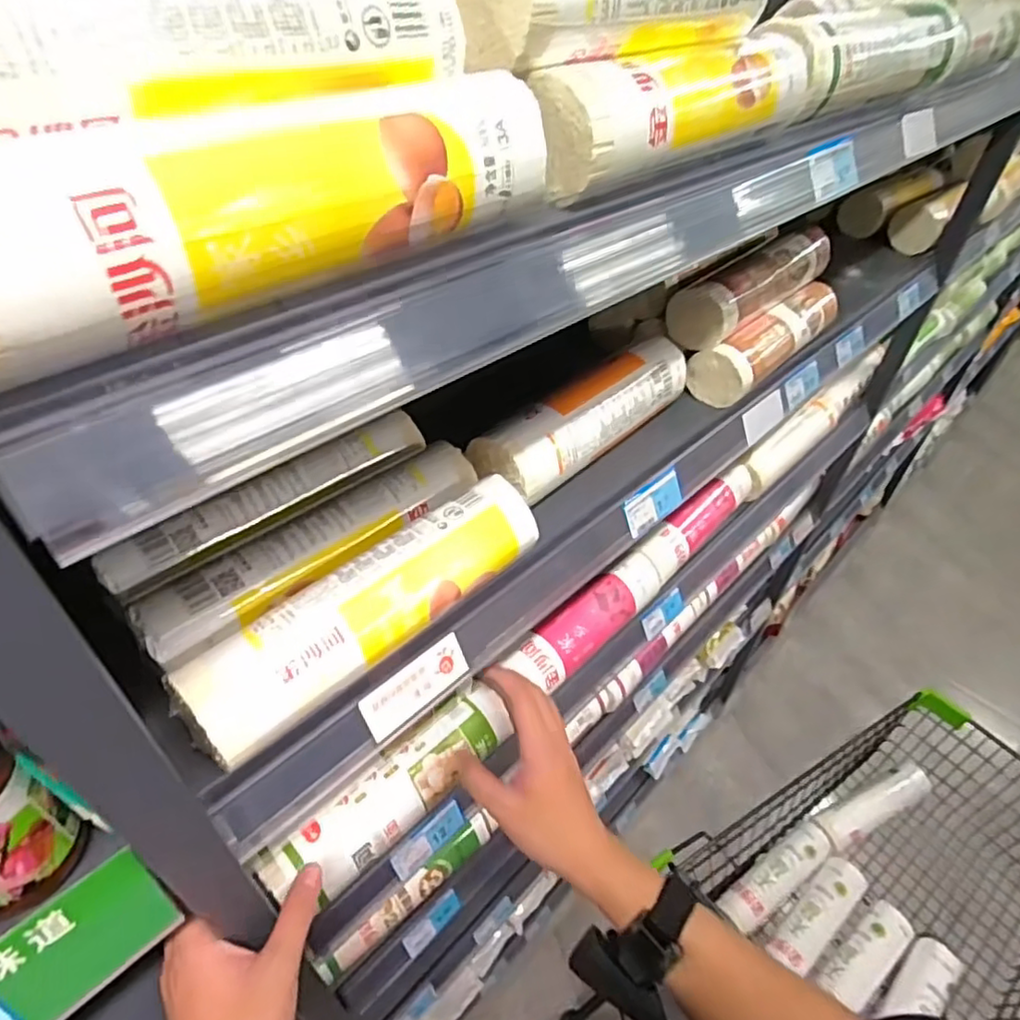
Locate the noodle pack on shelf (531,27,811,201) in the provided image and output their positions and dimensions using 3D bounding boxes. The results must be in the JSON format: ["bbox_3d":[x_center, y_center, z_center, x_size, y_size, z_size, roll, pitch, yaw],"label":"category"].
[{"bbox_3d":[0.107,-0.241,0.378,0.045,0.049,0.250,33,52,29],"label":"noodle pack on shelf"}]

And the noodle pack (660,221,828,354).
[{"bbox_3d":[0.263,-0.240,0.675,0.237,0.060,0.062,-33,53,-31],"label":"noodle pack"}]

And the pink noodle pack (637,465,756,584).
[{"bbox_3d":[0.241,0.010,0.822,0.050,0.047,0.242,32,51,28],"label":"pink noodle pack"}]

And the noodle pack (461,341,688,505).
[{"bbox_3d":[0.072,-0.083,0.560,0.061,0.054,0.244,35,52,30],"label":"noodle pack"}]

